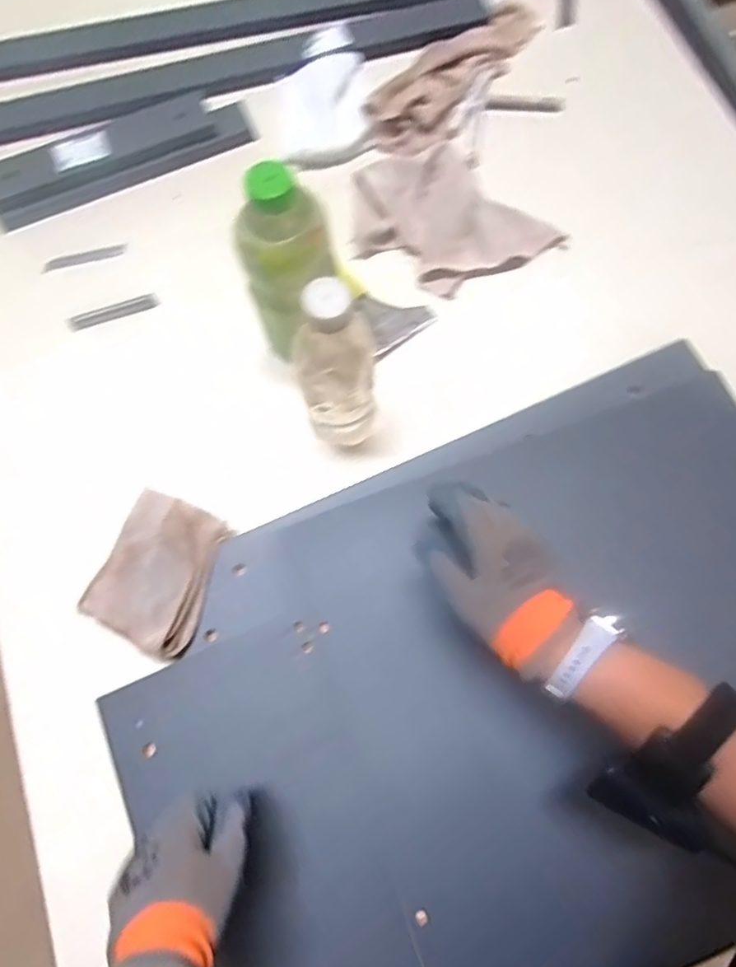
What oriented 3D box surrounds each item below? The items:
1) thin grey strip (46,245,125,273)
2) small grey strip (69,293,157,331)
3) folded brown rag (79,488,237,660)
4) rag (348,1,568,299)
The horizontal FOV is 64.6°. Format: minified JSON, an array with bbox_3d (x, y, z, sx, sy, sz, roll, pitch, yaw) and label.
[{"bbox_3d":[-0.343,-0.275,0.709,0.095,0.004,0.014,-18,82,-11],"label":"thin grey strip"},{"bbox_3d":[-0.304,-0.206,0.699,0.103,0.012,0.017,-21,75,-5],"label":"small grey strip"},{"bbox_3d":[-0.215,0.084,0.577,0.127,0.035,0.145,9,75,27],"label":"folded brown rag"},{"bbox_3d":[0.093,-0.326,0.706,0.225,0.048,0.195,-24,75,-6],"label":"rag"}]

